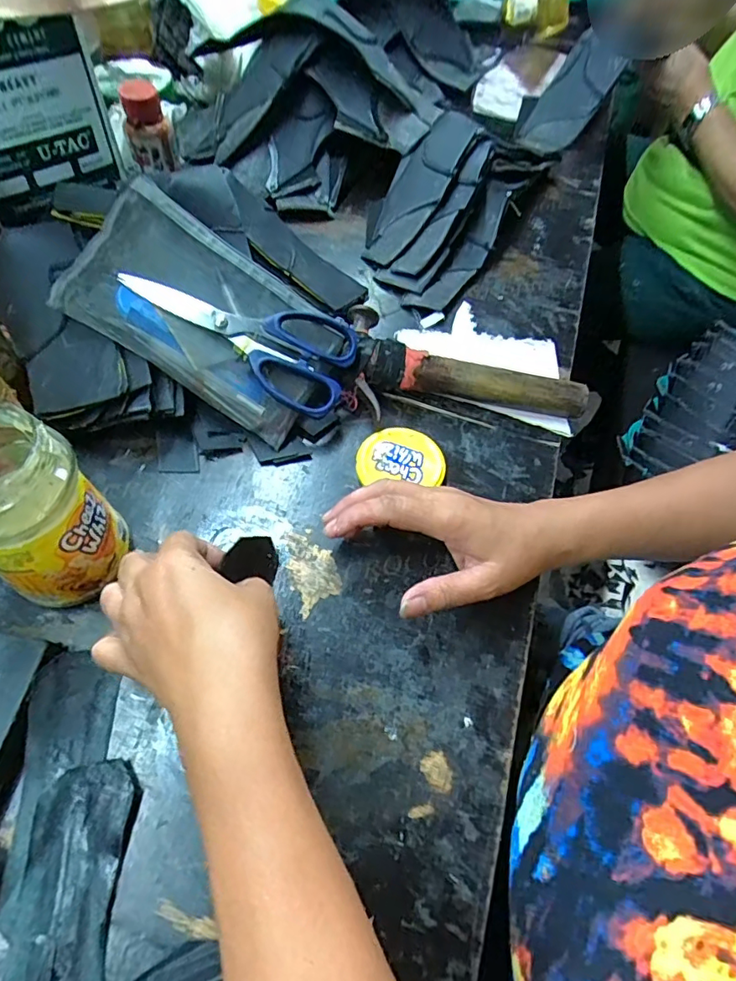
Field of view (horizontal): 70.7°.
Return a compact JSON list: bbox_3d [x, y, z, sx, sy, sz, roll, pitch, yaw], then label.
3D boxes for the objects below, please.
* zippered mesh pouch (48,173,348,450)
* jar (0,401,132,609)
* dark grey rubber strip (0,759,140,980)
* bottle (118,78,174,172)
[{"bbox_3d":[-0.130,-0.145,0.424,0.205,0.021,0.124,31,74,-10],"label":"zippered mesh pouch"},{"bbox_3d":[-0.201,0.015,0.320,0.069,0.132,0.074,2,57,-2],"label":"jar"},{"bbox_3d":[-0.158,0.227,0.265,0.055,0.007,0.151,-2,57,-5],"label":"dark grey rubber strip"},{"bbox_3d":[-0.245,-0.399,0.571,0.045,0.069,0.049,-26,64,-17],"label":"bottle"}]

